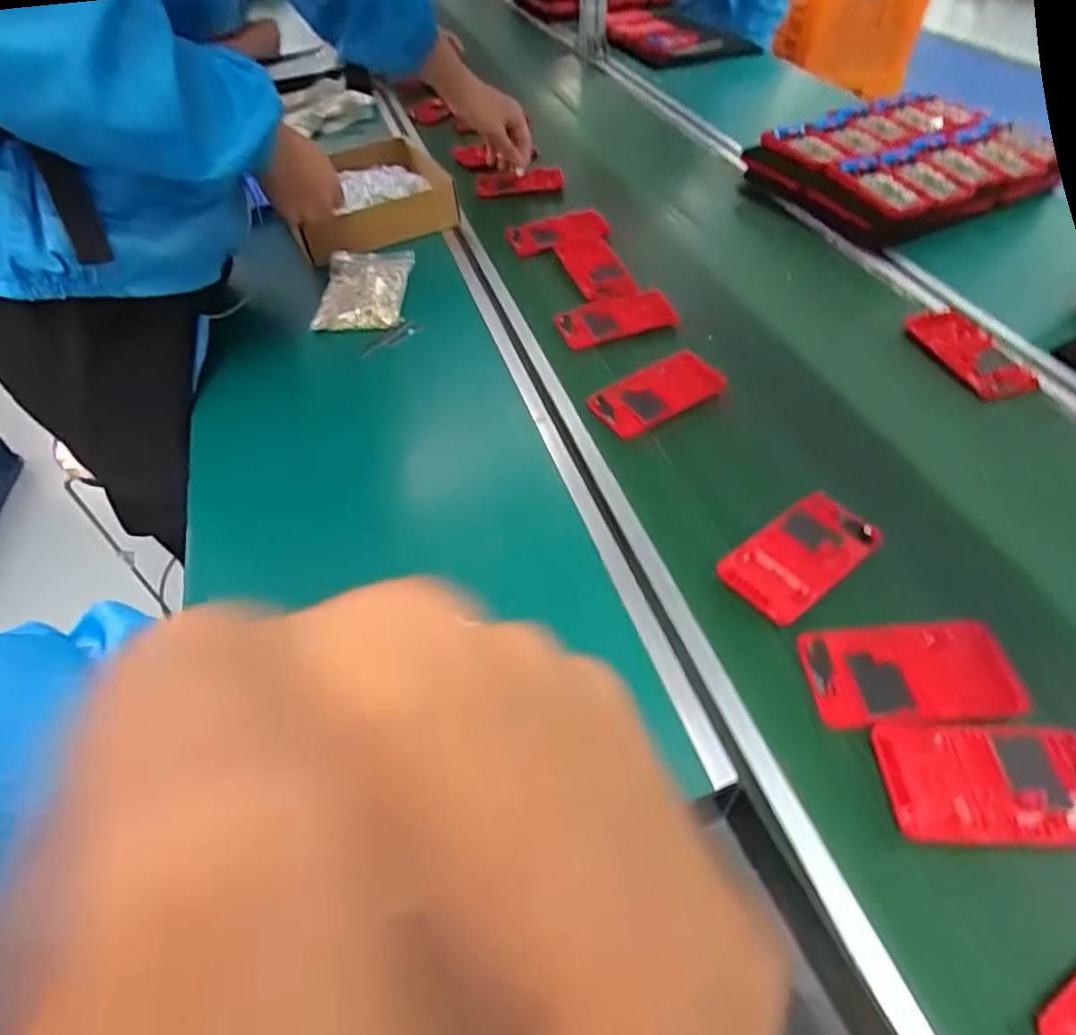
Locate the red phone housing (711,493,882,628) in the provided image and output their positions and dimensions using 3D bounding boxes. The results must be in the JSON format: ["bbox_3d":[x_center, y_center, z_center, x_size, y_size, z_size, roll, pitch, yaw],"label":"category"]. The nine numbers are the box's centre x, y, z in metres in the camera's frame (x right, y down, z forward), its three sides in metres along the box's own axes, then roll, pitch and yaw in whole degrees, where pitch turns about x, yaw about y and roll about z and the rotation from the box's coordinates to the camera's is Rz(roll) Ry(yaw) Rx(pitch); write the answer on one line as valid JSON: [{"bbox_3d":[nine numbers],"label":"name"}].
[{"bbox_3d":[0.188,0.027,0.455,0.118,0.015,0.060,-31,55,-23],"label":"red phone housing"}]

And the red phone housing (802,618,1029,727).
[{"bbox_3d":[0.233,0.096,0.396,0.125,0.012,0.066,-2,49,0],"label":"red phone housing"}]

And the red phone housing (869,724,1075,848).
[{"bbox_3d":[0.256,0.146,0.350,0.122,0.009,0.065,0,49,2],"label":"red phone housing"}]

